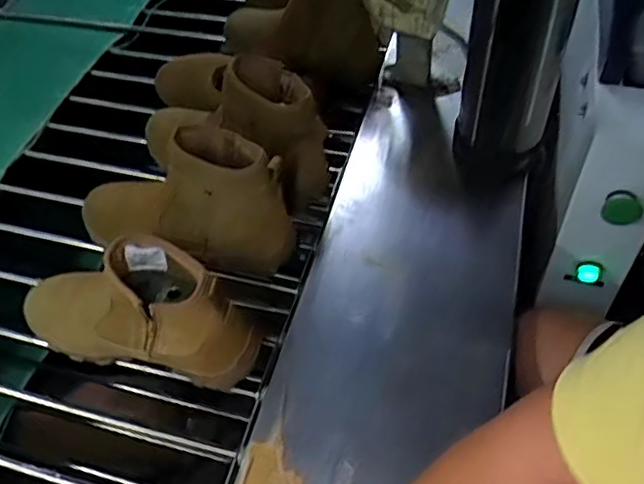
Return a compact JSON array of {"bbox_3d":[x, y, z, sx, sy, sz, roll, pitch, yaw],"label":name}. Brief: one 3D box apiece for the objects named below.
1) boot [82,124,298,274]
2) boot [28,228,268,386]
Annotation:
[{"bbox_3d":[-0.177,-0.050,0.745,0.279,0.169,0.089,3,52,5],"label":"boot"},{"bbox_3d":[-0.211,0.066,0.652,0.273,0.148,0.088,15,54,14],"label":"boot"}]

